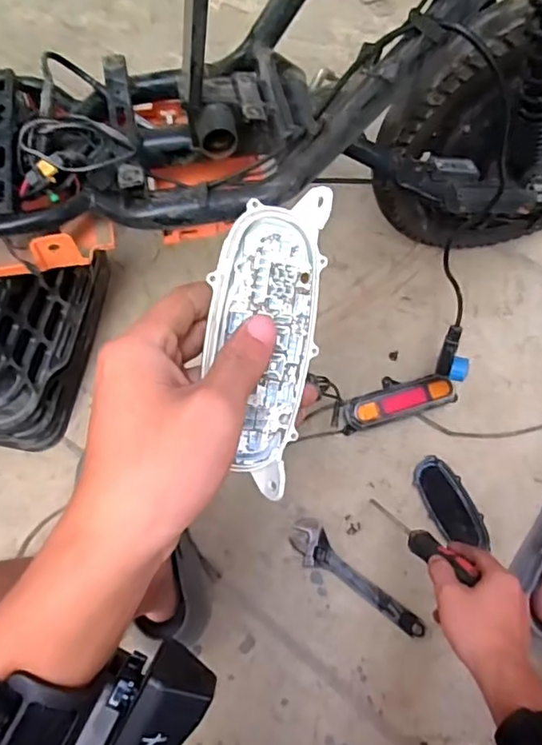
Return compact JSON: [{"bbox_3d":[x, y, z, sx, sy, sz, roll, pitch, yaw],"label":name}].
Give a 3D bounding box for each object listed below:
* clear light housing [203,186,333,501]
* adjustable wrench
[{"bbox_3d":[-0.006,-0.016,0.283,0.052,0.023,0.150,9,94,-18],"label":"clear light housing"},{"bbox_3d":[0.100,0.255,0.695,0.191,0.012,0.045,41,72,14],"label":"adjustable wrench"}]

